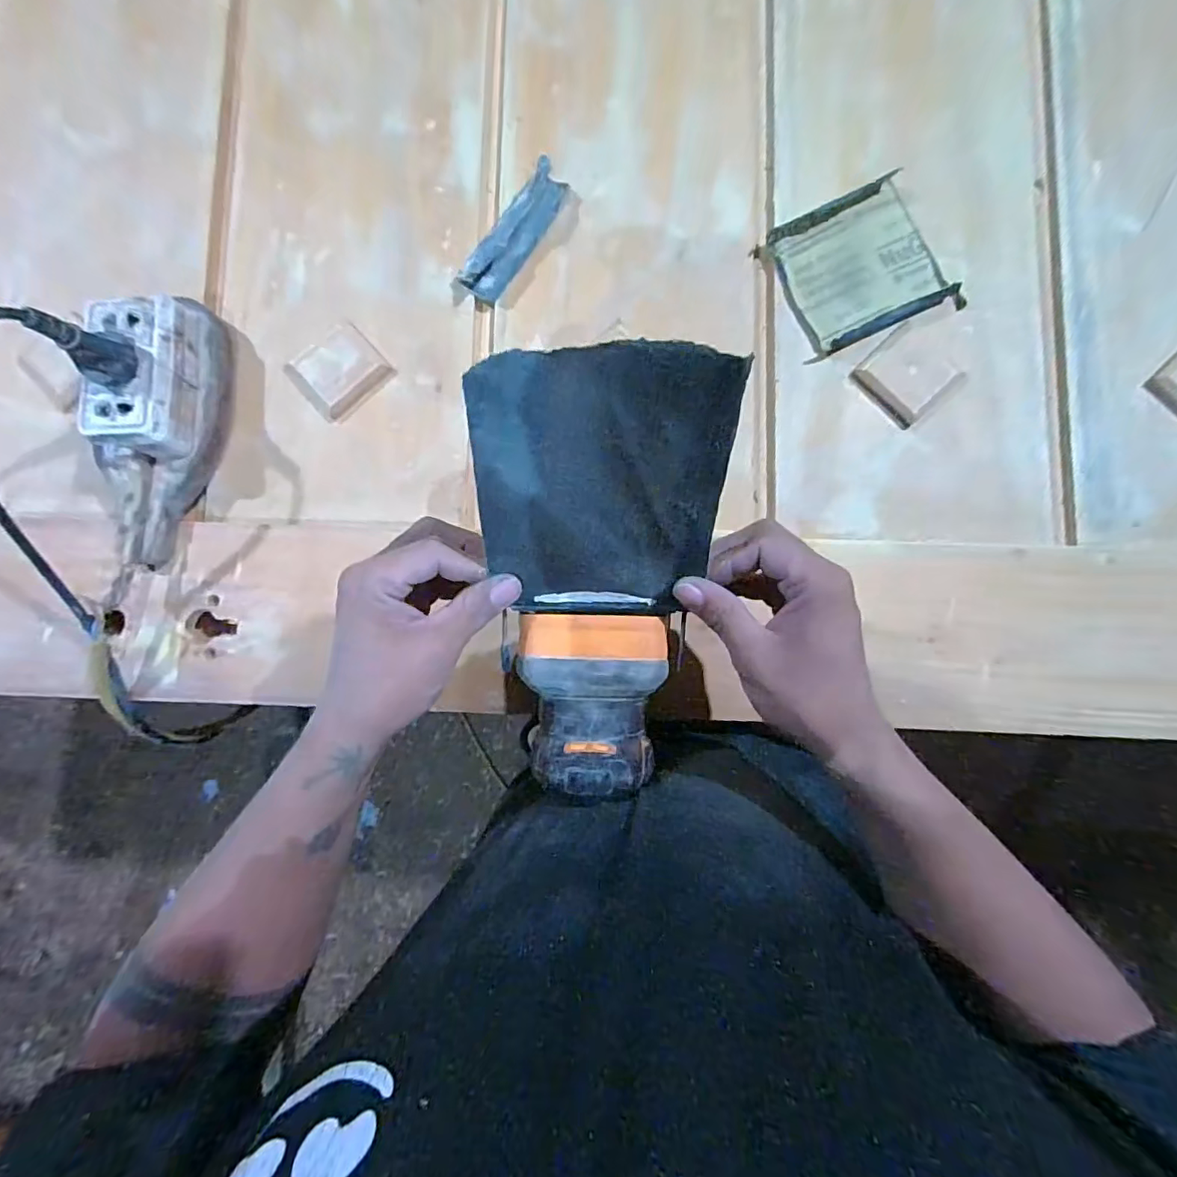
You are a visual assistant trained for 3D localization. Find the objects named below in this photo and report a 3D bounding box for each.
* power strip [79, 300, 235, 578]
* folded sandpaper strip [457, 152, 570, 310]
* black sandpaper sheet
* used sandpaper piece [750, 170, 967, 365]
[{"bbox_3d":[-0.321,-0.119,0.404,0.072,0.060,0.200,3,85,3],"label":"power strip"},{"bbox_3d":[-0.057,-0.276,0.425,0.028,0.026,0.109,35,87,5],"label":"folded sandpaper strip"},{"bbox_3d":[0.006,-0.038,0.254,0.108,0.139,0.016,2,42,-3],"label":"black sandpaper sheet"},{"bbox_3d":[0.205,-0.246,0.416,0.114,0.018,0.109,-25,84,0],"label":"used sandpaper piece"}]

